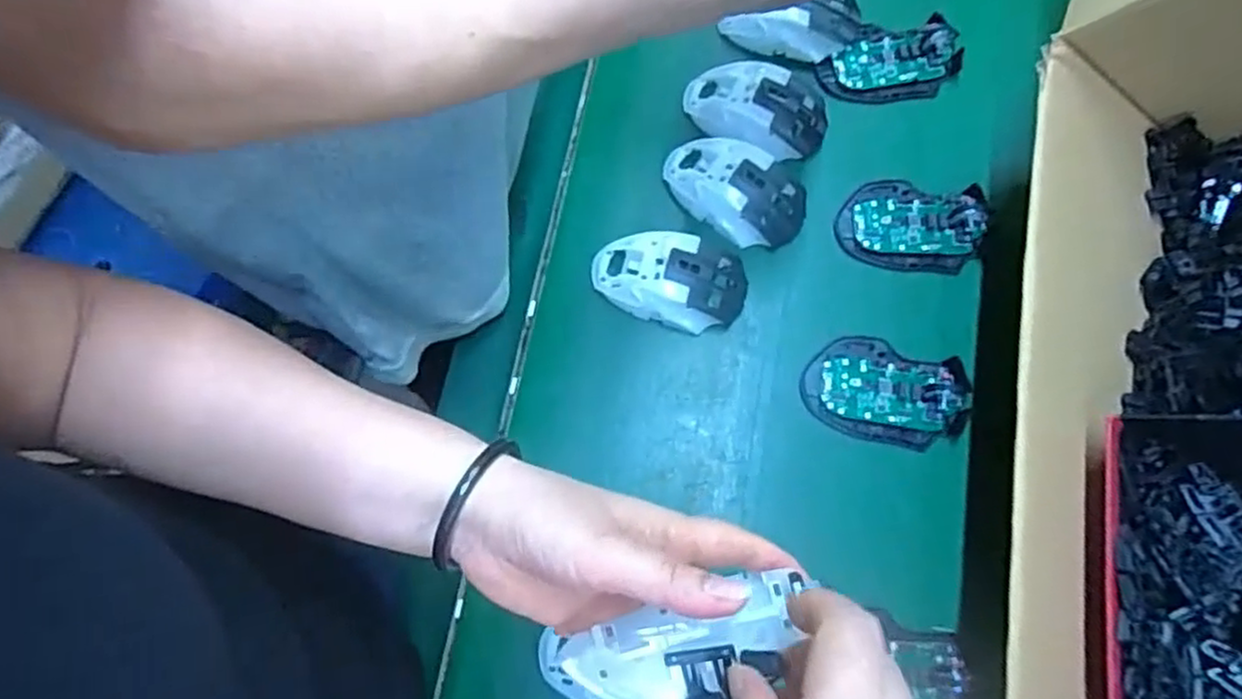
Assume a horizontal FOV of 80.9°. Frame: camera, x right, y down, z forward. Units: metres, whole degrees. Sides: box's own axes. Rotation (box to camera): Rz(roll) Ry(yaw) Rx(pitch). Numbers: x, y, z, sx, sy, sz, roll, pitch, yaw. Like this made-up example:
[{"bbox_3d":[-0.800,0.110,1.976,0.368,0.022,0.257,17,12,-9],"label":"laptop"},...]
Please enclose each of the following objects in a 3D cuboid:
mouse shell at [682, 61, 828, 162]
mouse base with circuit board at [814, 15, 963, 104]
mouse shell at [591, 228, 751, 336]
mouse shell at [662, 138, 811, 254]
[{"bbox_3d":[0.108,-0.195,0.584,0.112,0.031,0.063,12,75,5],"label":"mouse shell"},{"bbox_3d":[0.225,-0.241,0.605,0.117,0.019,0.063,-7,74,-1],"label":"mouse base with circuit board"},{"bbox_3d":[0.036,-0.054,0.548,0.113,0.033,0.061,17,75,6],"label":"mouse shell"},{"bbox_3d":[0.089,-0.127,0.566,0.112,0.032,0.070,18,76,6],"label":"mouse shell"}]

